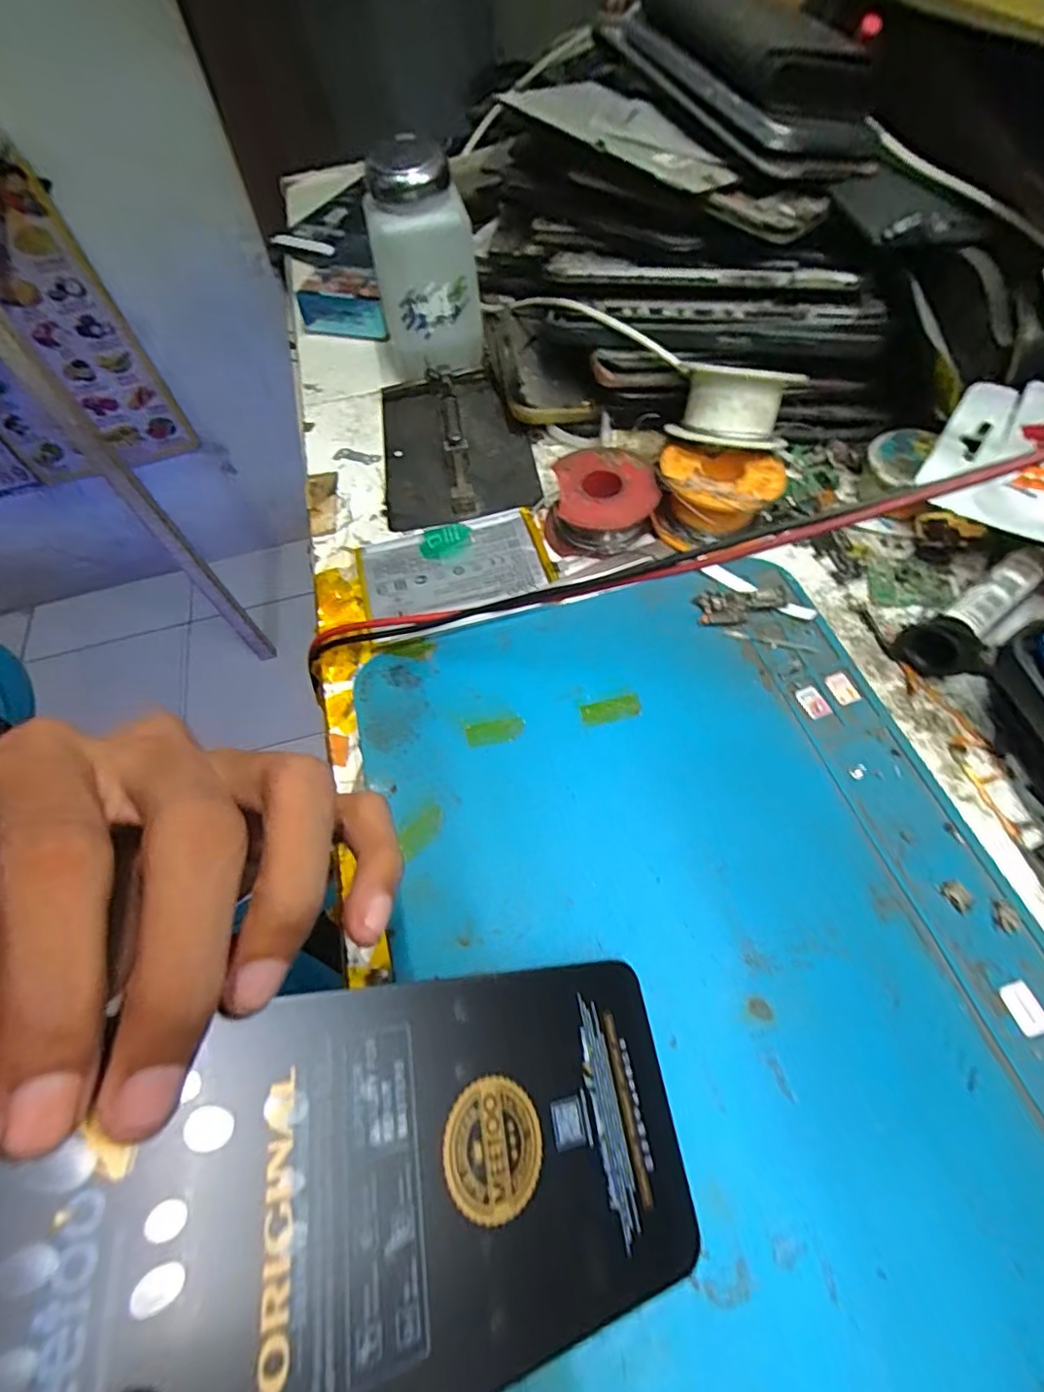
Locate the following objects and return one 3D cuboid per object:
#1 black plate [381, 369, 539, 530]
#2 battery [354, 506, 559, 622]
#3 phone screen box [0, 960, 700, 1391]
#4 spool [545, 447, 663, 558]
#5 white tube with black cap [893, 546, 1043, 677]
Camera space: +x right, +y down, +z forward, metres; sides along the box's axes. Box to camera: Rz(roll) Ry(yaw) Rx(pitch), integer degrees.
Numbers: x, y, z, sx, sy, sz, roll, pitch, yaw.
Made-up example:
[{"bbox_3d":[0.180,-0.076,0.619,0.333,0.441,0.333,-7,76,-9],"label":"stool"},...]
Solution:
[{"bbox_3d":[-0.037,-0.139,0.313,0.077,0.012,0.117,-10,59,-2],"label":"black plate"},{"bbox_3d":[-0.031,-0.061,0.270,0.087,0.007,0.052,-13,60,-4],"label":"battery"},{"bbox_3d":[-0.021,0.098,0.119,0.146,0.004,0.069,12,51,-35],"label":"phone screen box"},{"bbox_3d":[0.036,-0.091,0.271,0.048,0.025,0.049,-2,59,3],"label":"spool"},{"bbox_3d":[0.183,-0.034,0.233,0.071,0.023,0.024,-35,63,-16],"label":"white tube with black cap"}]

